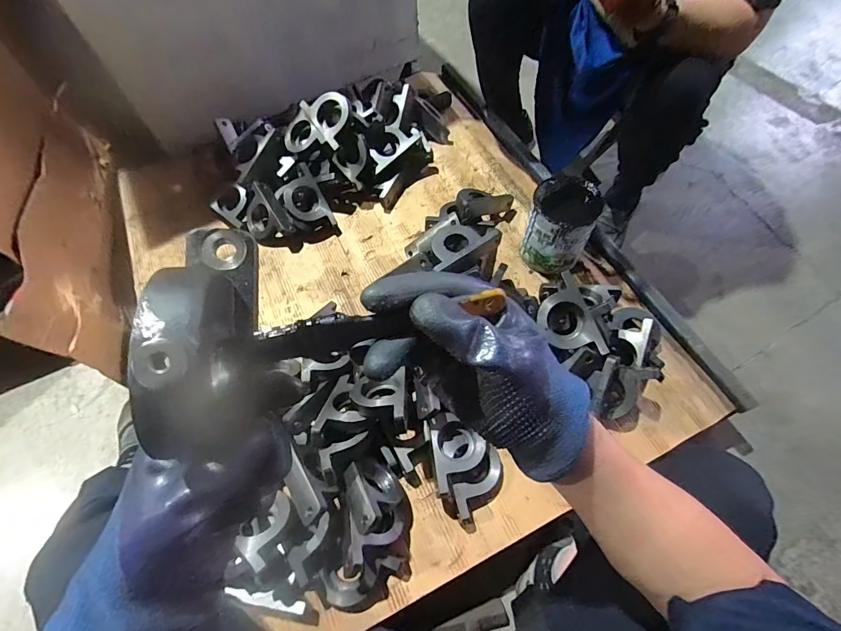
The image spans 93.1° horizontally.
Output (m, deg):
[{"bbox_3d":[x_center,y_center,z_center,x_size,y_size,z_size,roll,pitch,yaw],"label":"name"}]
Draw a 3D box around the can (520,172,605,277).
[{"bbox_3d":[0.279,-0.179,0.808,0.121,0.149,0.126,-1,62,2],"label":"can"}]

